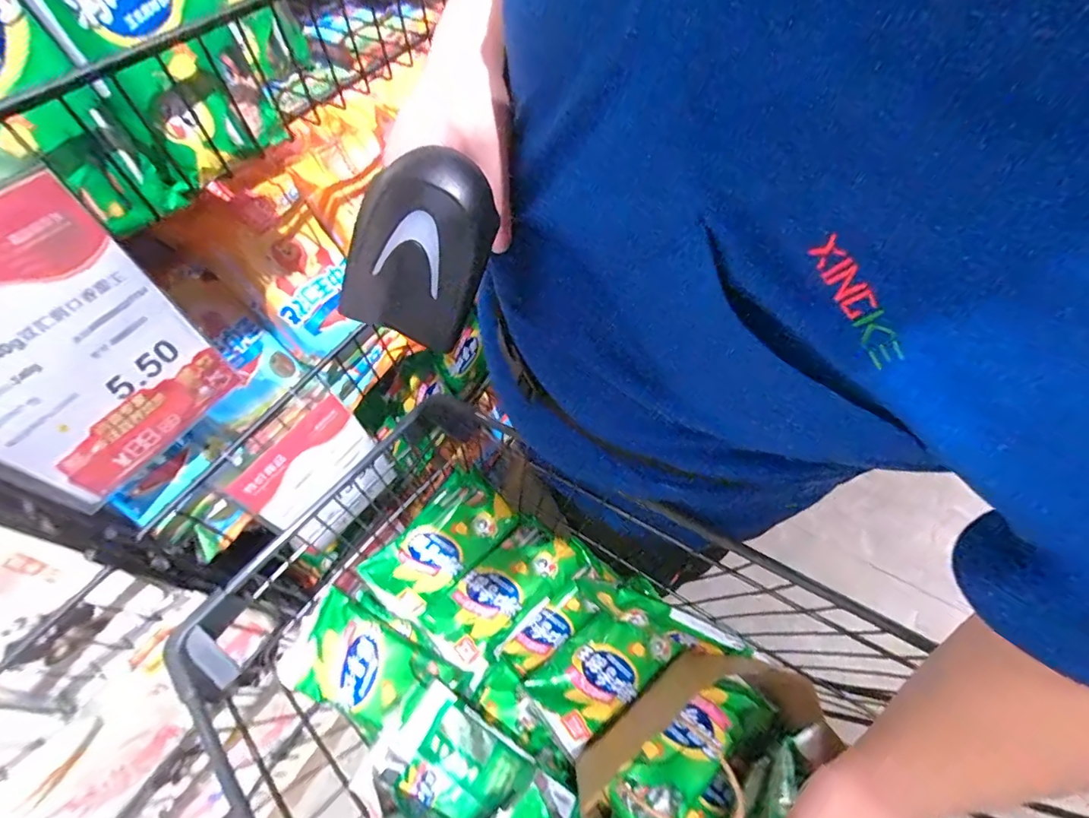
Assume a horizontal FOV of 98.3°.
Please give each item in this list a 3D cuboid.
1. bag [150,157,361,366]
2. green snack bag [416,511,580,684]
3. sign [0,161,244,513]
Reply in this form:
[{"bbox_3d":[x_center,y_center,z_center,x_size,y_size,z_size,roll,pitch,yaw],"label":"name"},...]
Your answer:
[{"bbox_3d":[-0.276,-0.156,0.504,0.041,0.180,0.127,8,57,50],"label":"bag"},{"bbox_3d":[-0.052,0.230,0.593,0.098,0.041,0.186,38,66,22],"label":"green snack bag"},{"bbox_3d":[-0.315,-0.033,0.307,0.009,0.222,0.143,26,62,16],"label":"sign"}]

